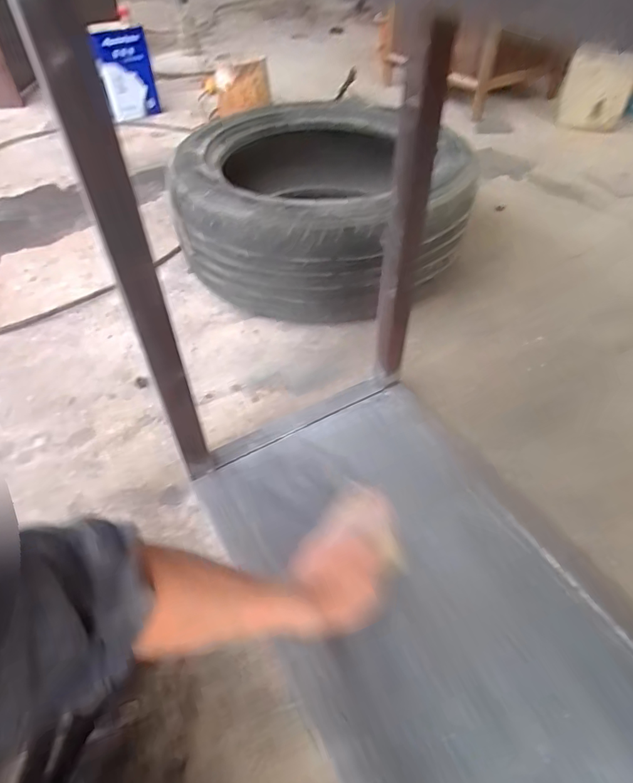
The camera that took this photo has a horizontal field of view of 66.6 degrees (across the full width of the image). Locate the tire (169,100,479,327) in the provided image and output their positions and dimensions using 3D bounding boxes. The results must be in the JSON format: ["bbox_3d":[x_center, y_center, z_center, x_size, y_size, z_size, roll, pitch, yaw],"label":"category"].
[{"bbox_3d":[0.025,-0.366,0.963,0.533,0.221,0.518,0,50,0],"label":"tire"}]

